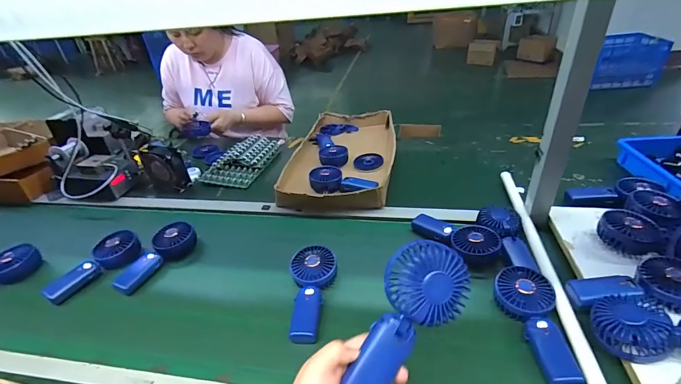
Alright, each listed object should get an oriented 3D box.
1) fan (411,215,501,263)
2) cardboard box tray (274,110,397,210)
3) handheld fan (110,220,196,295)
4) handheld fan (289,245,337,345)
[{"bbox_3d":[0.229,0.091,0.688,0.183,0.043,0.086,24,43,38],"label":"fan"},{"bbox_3d":[0.011,-0.118,1.022,0.296,0.057,0.515,0,33,10],"label":"cardboard box tray"},{"bbox_3d":[-0.395,0.133,0.708,0.076,0.050,0.188,15,39,29],"label":"handheld fan"},{"bbox_3d":[-0.049,0.172,0.604,0.081,0.042,0.181,-5,33,3],"label":"handheld fan"}]

